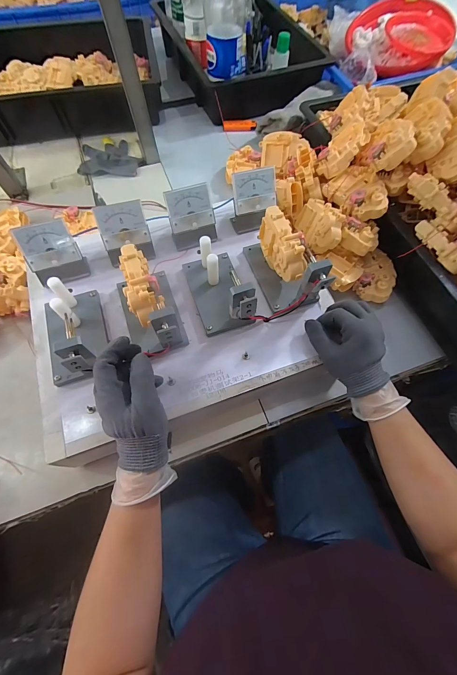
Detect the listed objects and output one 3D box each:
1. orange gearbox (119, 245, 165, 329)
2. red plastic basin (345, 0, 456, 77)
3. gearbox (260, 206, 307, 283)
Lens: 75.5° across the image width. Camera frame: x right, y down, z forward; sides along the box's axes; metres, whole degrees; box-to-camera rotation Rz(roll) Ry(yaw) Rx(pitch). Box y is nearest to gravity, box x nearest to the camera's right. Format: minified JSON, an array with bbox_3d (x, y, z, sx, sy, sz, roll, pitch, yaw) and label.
[{"bbox_3d":[-0.103,-0.065,0.342,0.036,0.033,0.095,-20,67,-8],"label":"orange gearbox"},{"bbox_3d":[0.414,-0.735,0.724,0.236,0.062,0.260,9,66,5],"label":"red plastic basin"},{"bbox_3d":[0.071,-0.114,0.397,0.041,0.077,0.099,-15,66,-6],"label":"gearbox"}]

